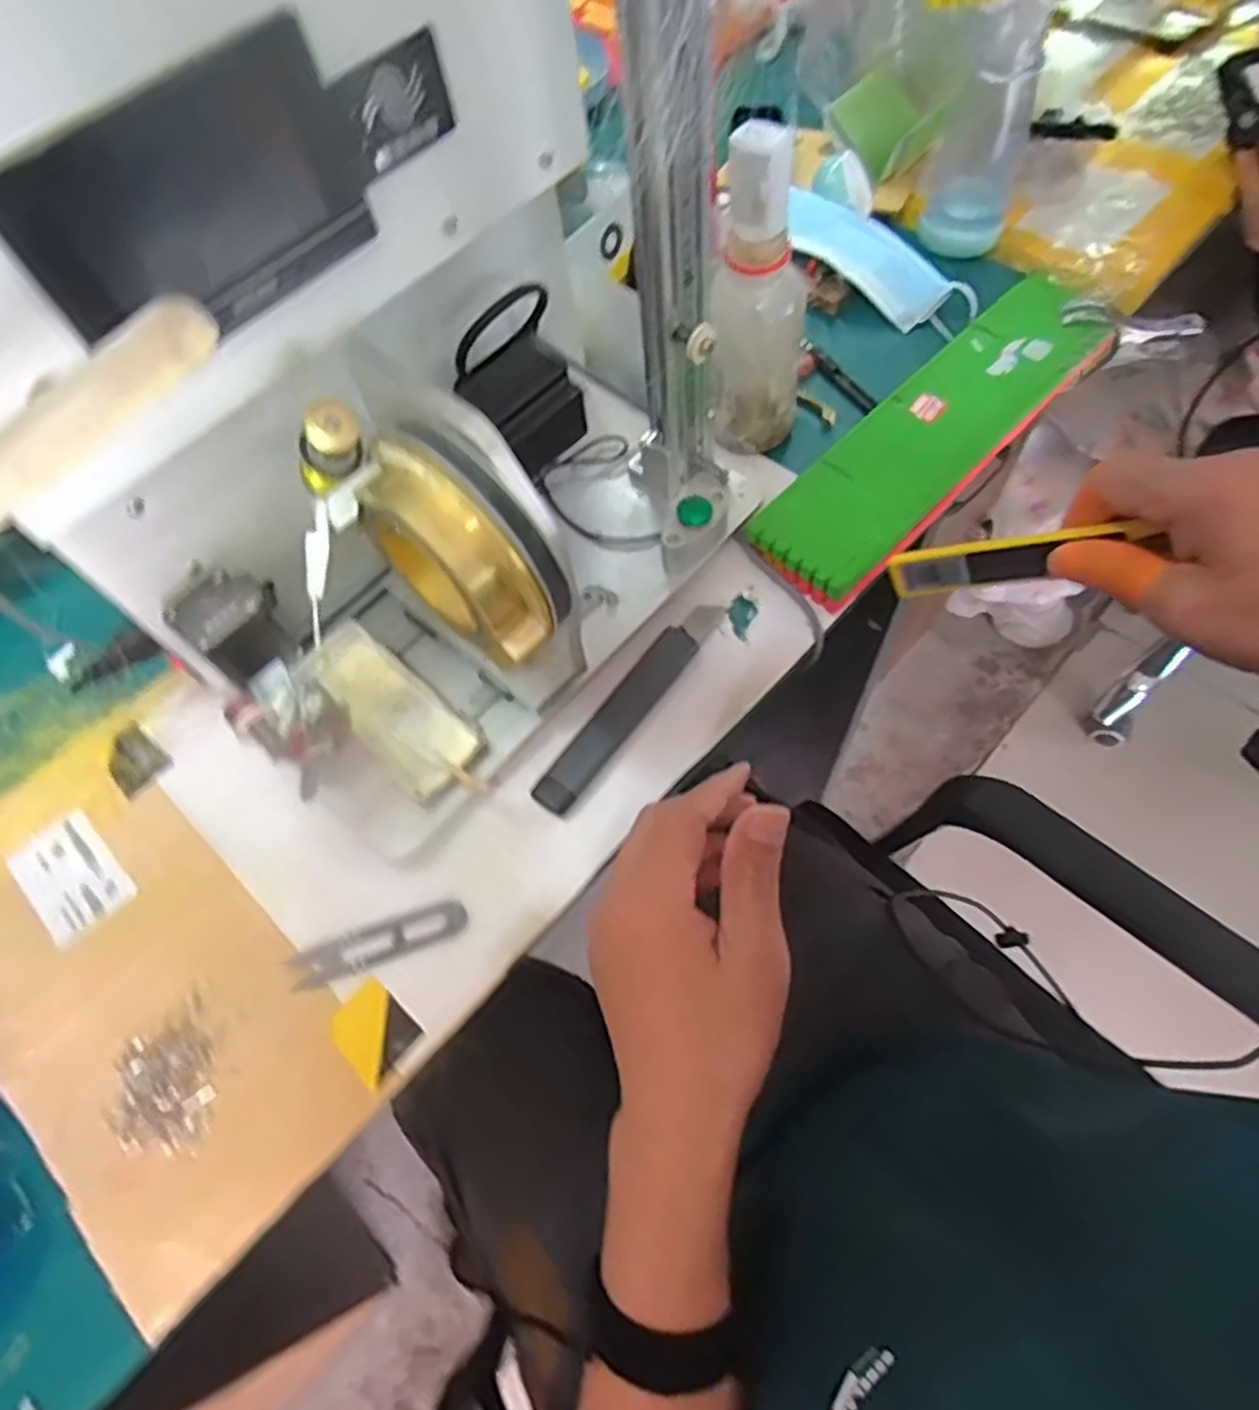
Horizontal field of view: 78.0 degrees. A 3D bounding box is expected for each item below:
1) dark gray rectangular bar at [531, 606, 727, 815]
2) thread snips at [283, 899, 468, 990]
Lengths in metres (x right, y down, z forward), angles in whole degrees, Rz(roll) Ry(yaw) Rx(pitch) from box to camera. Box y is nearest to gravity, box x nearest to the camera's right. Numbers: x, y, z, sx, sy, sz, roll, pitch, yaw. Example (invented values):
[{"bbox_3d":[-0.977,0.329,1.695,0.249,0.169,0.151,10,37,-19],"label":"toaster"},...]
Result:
[{"bbox_3d":[0.003,-0.004,0.484,0.024,0.011,0.171,33,69,19],"label":"dark gray rectangular bar"},{"bbox_3d":[-0.138,0.131,0.428,0.098,0.004,0.022,-18,62,-5],"label":"thread snips"}]

